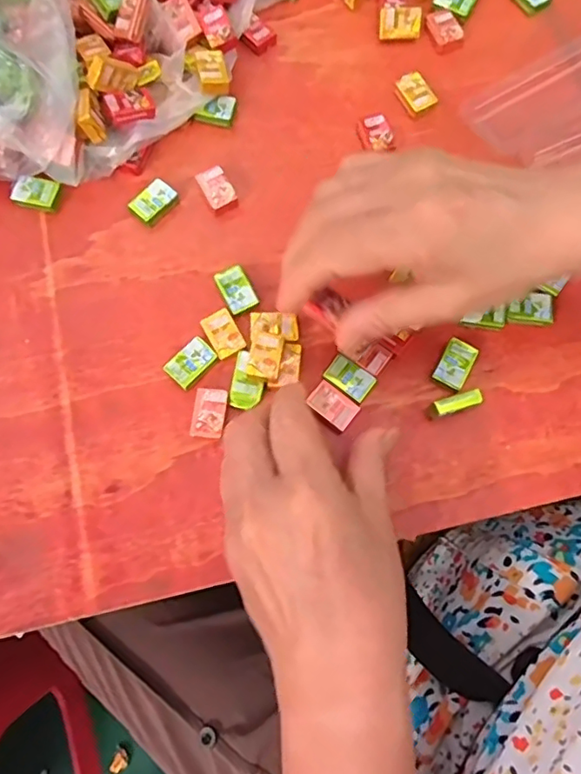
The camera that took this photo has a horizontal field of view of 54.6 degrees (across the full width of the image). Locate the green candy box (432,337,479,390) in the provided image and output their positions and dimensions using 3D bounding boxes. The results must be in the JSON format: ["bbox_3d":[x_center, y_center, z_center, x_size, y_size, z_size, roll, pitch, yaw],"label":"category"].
[{"bbox_3d":[0.089,-0.012,0.305,0.016,0.010,0.026,29,76,6],"label":"green candy box"}]

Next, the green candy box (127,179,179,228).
[{"bbox_3d":[-0.080,-0.107,0.325,0.018,0.007,0.025,42,78,9],"label":"green candy box"}]

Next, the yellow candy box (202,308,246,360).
[{"bbox_3d":[-0.037,-0.029,0.304,0.016,0.004,0.026,-28,78,-8],"label":"yellow candy box"}]

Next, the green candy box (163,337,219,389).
[{"bbox_3d":[-0.053,-0.013,0.302,0.017,0.007,0.026,41,78,9],"label":"green candy box"}]

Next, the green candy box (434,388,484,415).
[{"bbox_3d":[0.086,0.009,0.295,0.024,0.018,0.008,-16,76,-6],"label":"green candy box"}]

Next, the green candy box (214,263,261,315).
[{"bbox_3d":[-0.029,-0.053,0.312,0.017,0.007,0.026,-28,78,-8],"label":"green candy box"}]

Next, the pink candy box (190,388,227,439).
[{"bbox_3d":[-0.043,0.014,0.295,0.017,0.008,0.026,7,75,0],"label":"pink candy box"}]

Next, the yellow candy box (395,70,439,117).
[{"bbox_3d":[0.077,-0.183,0.350,0.017,0.008,0.026,-24,77,-8],"label":"yellow candy box"}]

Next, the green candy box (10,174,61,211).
[{"bbox_3d":[-0.146,-0.111,0.323,0.025,0.008,0.018,12,75,2],"label":"green candy box"}]

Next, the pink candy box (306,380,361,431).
[{"bbox_3d":[0.022,0.010,0.297,0.025,0.006,0.016,37,77,8],"label":"pink candy box"}]

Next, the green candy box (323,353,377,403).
[{"bbox_3d":[0.031,-0.005,0.301,0.025,0.005,0.017,36,77,8],"label":"green candy box"}]

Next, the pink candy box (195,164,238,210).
[{"bbox_3d":[-0.043,-0.115,0.328,0.016,0.009,0.023,-30,78,-9],"label":"pink candy box"}]

